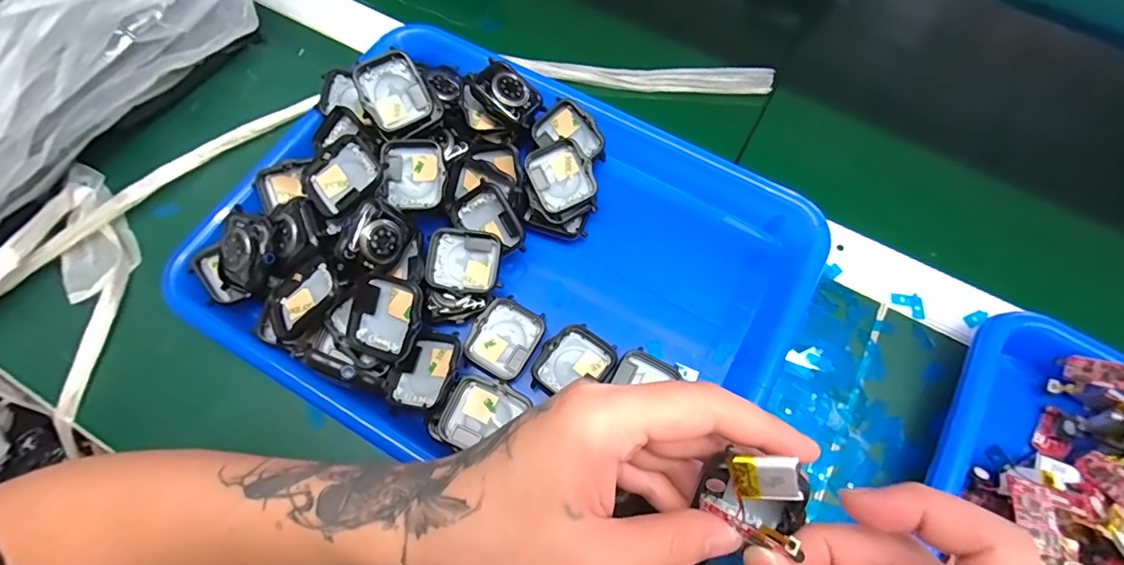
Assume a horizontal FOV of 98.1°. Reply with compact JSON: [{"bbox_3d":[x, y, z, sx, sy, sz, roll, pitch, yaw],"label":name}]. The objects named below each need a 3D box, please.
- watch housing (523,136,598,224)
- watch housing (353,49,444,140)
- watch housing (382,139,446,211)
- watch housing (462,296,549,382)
[{"bbox_3d":[-0.001,-0.064,0.308,0.042,0.015,0.048,-22,99,4],"label":"watch housing"},{"bbox_3d":[-0.102,-0.114,0.301,0.038,0.010,0.047,-36,101,-7],"label":"watch housing"},{"bbox_3d":[-0.090,-0.066,0.298,0.036,0.011,0.043,-3,86,-3],"label":"watch housing"},{"bbox_3d":[-0.034,0.033,0.289,0.037,0.009,0.043,30,71,11],"label":"watch housing"}]

